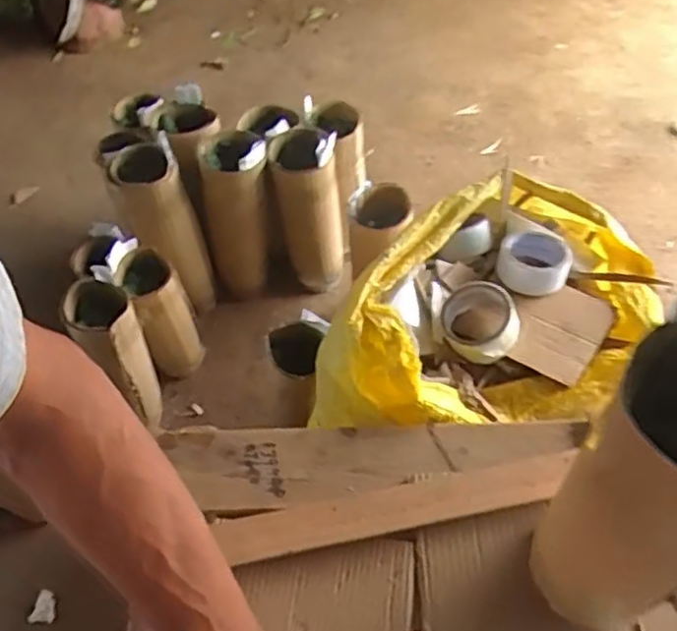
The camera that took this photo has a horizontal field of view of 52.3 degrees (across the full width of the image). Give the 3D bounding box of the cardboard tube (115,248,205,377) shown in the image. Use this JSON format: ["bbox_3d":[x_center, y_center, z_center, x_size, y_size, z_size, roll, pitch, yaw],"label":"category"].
[{"bbox_3d":[-0.373,0.004,1.462,0.106,0.313,0.114,0,56,0],"label":"cardboard tube"}]

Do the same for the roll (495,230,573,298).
[{"bbox_3d":[0.260,-0.075,0.915,0.091,0.047,0.087,0,56,0],"label":"roll"}]

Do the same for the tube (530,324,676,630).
[{"bbox_3d":[0.219,0.131,0.512,0.100,0.305,0.110,27,60,17],"label":"tube"}]

